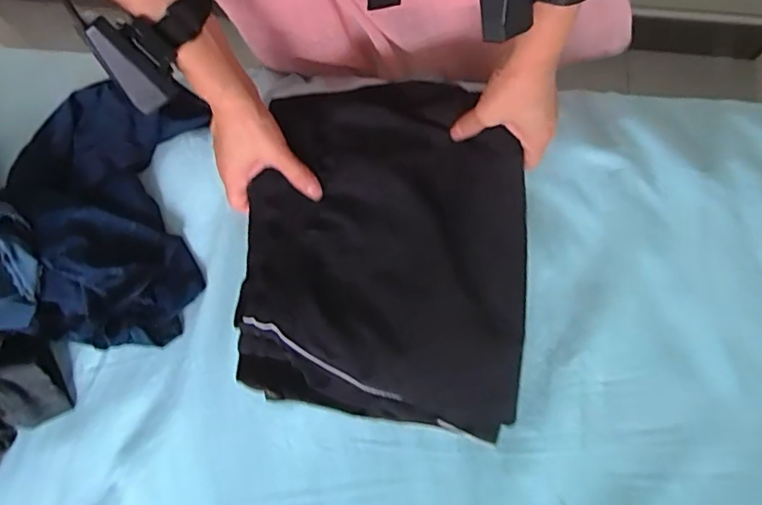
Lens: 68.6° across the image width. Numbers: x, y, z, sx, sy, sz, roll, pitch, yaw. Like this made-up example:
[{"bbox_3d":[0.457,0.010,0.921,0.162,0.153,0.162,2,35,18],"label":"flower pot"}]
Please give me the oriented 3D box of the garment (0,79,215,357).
[{"bbox_3d":[-0.263,-0.044,0.537,0.176,0.063,0.265,-4,75,1],"label":"garment"}]

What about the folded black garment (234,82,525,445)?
[{"bbox_3d":[0.002,-0.006,0.506,0.242,0.043,0.298,3,73,3],"label":"folded black garment"}]

